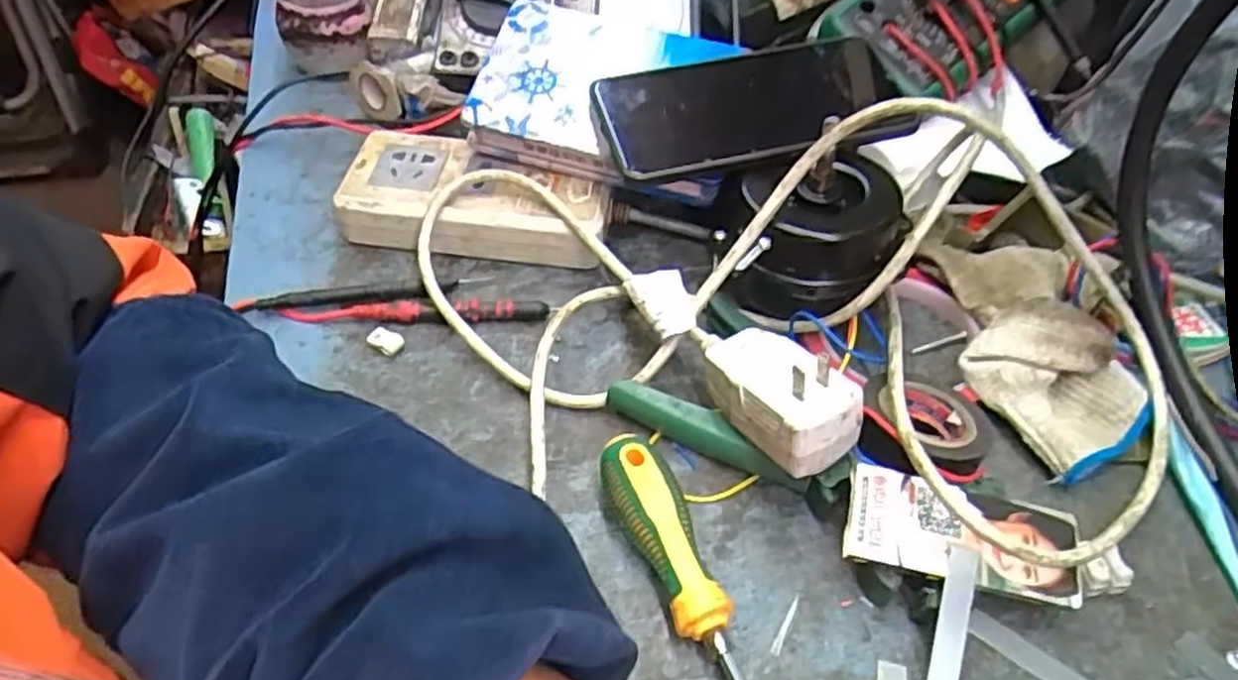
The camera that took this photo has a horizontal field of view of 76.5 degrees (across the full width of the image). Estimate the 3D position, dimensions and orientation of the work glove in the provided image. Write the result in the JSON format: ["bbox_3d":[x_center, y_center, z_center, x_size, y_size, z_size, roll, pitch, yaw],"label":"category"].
[{"bbox_3d":[0.202,0.001,0.383,0.078,0.040,0.134,-5,49,-6],"label":"work glove"}]

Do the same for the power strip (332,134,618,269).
[{"bbox_3d":[-0.079,-0.079,0.447,0.147,0.039,0.061,9,49,6],"label":"power strip"}]

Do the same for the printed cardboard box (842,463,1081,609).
[{"bbox_3d":[0.134,0.076,0.306,0.089,0.008,0.037,14,60,2],"label":"printed cardboard box"}]

